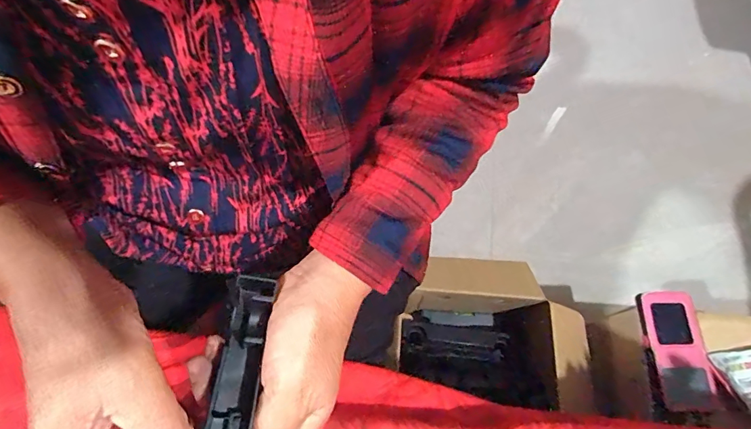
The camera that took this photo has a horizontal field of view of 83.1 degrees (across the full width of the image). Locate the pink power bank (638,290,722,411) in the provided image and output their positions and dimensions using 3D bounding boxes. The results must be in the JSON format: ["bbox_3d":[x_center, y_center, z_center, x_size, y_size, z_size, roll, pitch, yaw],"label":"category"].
[{"bbox_3d":[0.436,0.194,0.613,0.090,0.018,0.161,-1,68,0],"label":"pink power bank"}]

